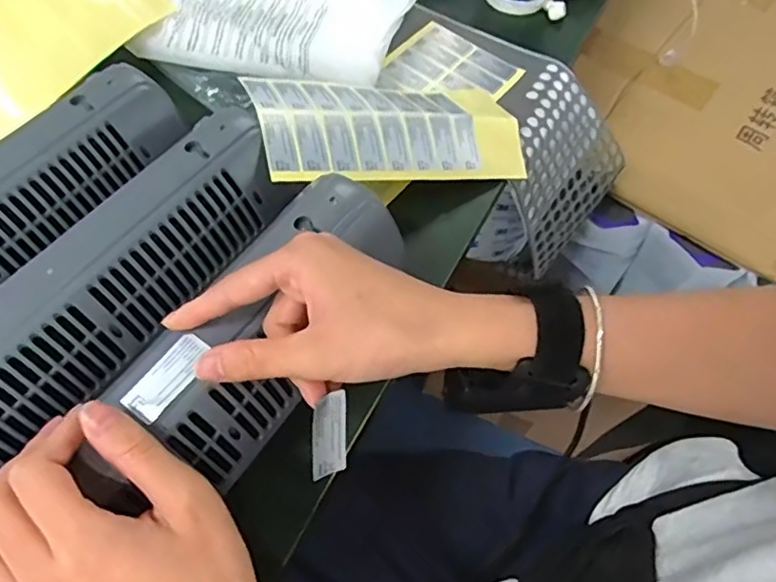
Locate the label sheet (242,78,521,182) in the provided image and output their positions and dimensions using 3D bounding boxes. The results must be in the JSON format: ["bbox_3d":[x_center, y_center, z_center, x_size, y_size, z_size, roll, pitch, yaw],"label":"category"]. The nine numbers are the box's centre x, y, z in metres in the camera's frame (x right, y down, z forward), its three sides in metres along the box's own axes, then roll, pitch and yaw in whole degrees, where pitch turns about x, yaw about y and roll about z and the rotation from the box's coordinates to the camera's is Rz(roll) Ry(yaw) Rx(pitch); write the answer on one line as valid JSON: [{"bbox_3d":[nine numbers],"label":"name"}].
[{"bbox_3d":[0.007,-0.124,0.422,0.207,0.019,0.095,-7,59,-29],"label":"label sheet"}]

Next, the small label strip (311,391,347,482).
[{"bbox_3d":[-0.029,0.072,0.283,0.020,0.043,0.004,-12,22,-37],"label":"small label strip"}]

